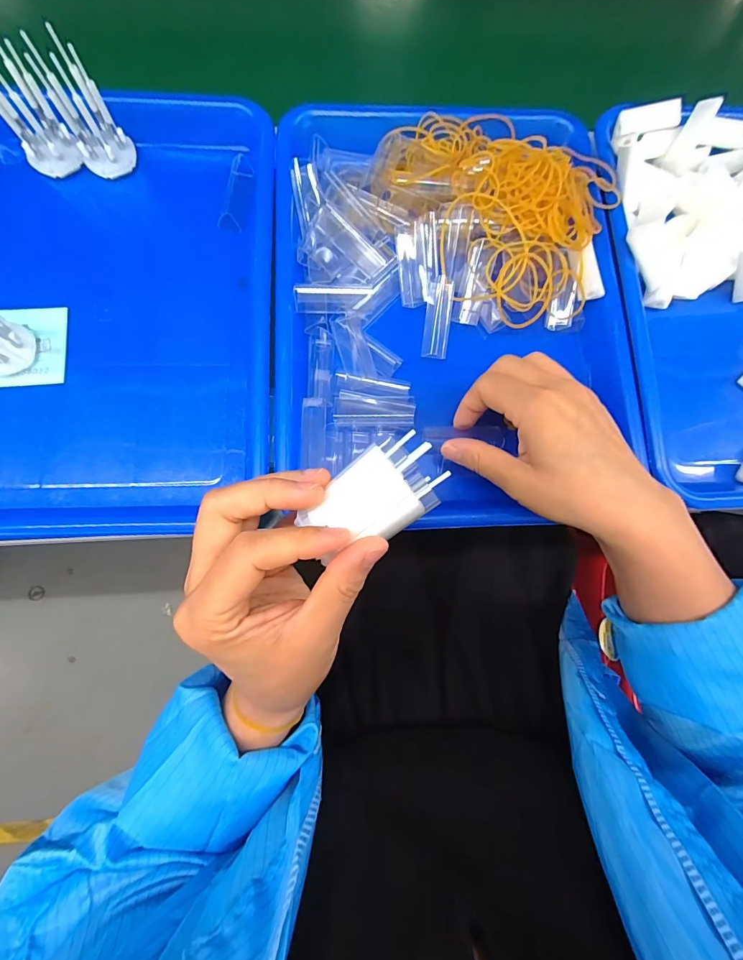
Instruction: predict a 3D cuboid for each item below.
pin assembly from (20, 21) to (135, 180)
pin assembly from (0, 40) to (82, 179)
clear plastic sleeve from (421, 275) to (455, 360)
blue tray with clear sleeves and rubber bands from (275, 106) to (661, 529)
[{"bbox_3d":[-0.203,-0.261,0.282,0.035,0.070,0.032,-33,83,-9],"label":"pin assembly"},{"bbox_3d":[-0.245,-0.260,0.284,0.019,0.071,0.035,20,65,31],"label":"pin assembly"},{"bbox_3d":[0.049,-0.120,0.295,0.019,0.005,0.057,6,101,3],"label":"clear plastic sleeve"},{"bbox_3d":[0.062,-0.146,0.298,0.258,0.064,0.304,-1,79,-3],"label":"blue tray with clear sleeves and rubber bands"}]

